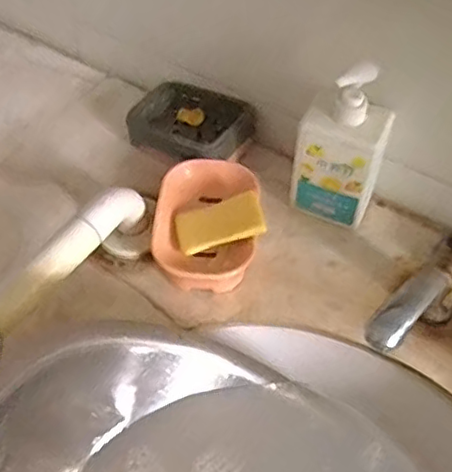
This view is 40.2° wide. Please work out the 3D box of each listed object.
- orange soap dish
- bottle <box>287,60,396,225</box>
[{"bbox_3d":[-0.014,-0.015,0.625,0.108,0.052,0.134,4,53,3],"label":"orange soap dish"},{"bbox_3d":[0.112,-0.083,0.596,0.091,0.172,0.057,16,55,11],"label":"bottle"}]

